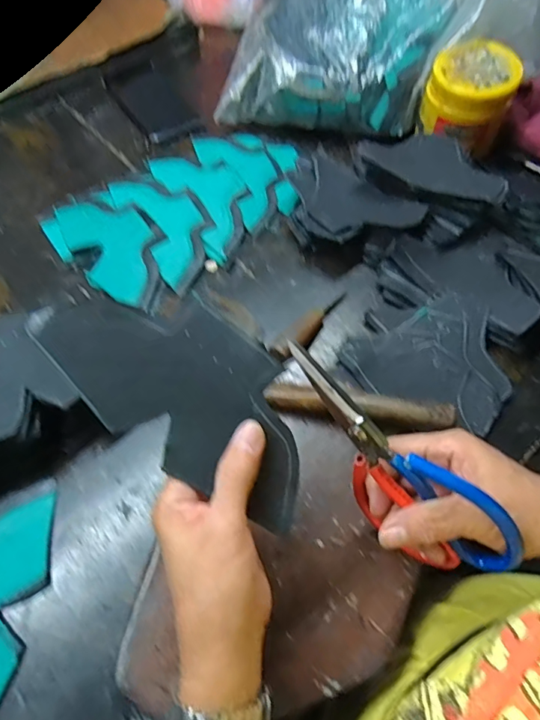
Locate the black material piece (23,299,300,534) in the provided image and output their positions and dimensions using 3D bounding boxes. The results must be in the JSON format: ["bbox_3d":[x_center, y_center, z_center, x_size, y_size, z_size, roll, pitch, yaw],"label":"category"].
[{"bbox_3d":[-0.047,0.016,0.280,0.174,0.006,0.089,35,87,-3],"label":"black material piece"}]

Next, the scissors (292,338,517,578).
[{"bbox_3d":[0.069,0.065,0.293,0.025,0.097,0.184,-45,99,-22],"label":"scissors"}]

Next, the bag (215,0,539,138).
[{"bbox_3d":[0.146,-0.396,0.593,0.393,0.159,0.183,3,60,3],"label":"bag"}]

